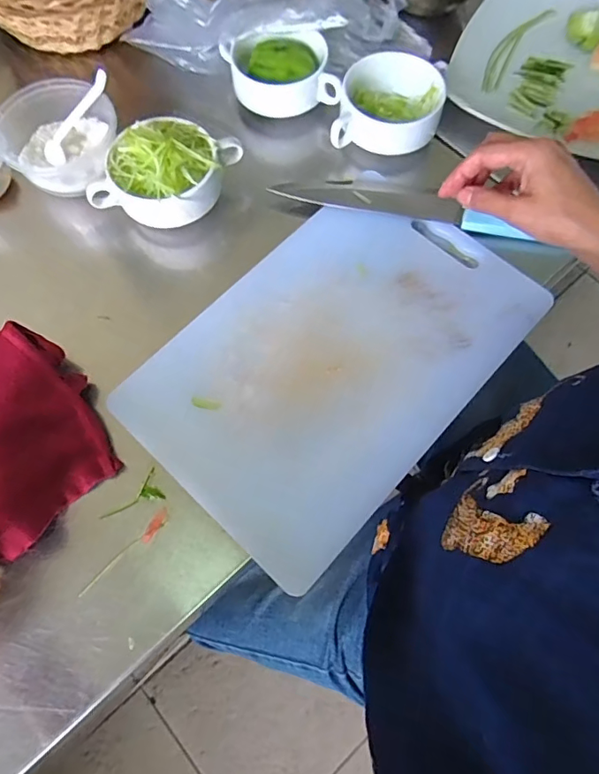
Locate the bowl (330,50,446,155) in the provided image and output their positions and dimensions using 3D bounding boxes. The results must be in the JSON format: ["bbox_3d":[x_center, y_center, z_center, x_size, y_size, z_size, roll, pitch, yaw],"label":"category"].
[{"bbox_3d":[0.093,-0.287,0.510,0.102,0.046,0.096,1,73,-2],"label":"bowl"}]

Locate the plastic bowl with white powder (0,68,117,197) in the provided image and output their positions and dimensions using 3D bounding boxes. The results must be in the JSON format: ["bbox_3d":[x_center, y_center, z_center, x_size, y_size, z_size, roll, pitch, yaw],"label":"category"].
[{"bbox_3d":[-0.238,-0.245,0.480,0.105,0.043,0.102,0,69,0],"label":"plastic bowl with white powder"}]

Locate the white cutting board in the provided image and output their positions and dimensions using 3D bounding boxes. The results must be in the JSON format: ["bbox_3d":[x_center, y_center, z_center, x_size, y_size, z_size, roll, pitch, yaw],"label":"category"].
[{"bbox_3d":[0.036,-0.032,0.437,0.224,0.008,0.348,42,75,11],"label":"white cutting board"}]

